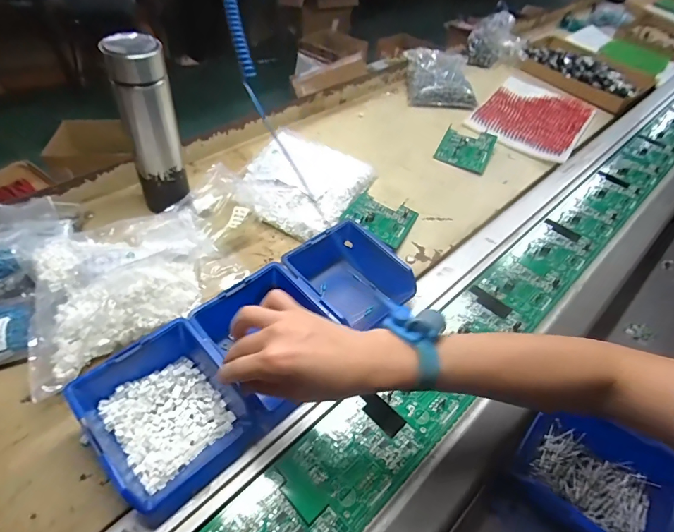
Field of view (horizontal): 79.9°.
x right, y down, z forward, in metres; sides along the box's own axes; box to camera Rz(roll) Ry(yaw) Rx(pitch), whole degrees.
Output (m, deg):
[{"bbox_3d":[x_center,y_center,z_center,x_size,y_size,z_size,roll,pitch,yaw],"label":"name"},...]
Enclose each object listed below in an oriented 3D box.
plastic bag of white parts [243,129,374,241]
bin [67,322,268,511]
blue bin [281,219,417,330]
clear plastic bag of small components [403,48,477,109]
[{"bbox_3d":[-0.057,-0.138,0.646,0.176,0.045,0.193,23,49,16],"label":"plastic bag of white parts"},{"bbox_3d":[-0.158,0.135,0.379,0.135,0.061,0.126,38,55,27],"label":"bin"},{"bbox_3d":[0.013,0.022,0.510,0.119,0.077,0.140,-34,58,-31],"label":"blue bin"},{"bbox_3d":[0.234,-0.435,0.925,0.153,0.061,0.187,1,47,-4],"label":"clear plastic bag of small components"}]

